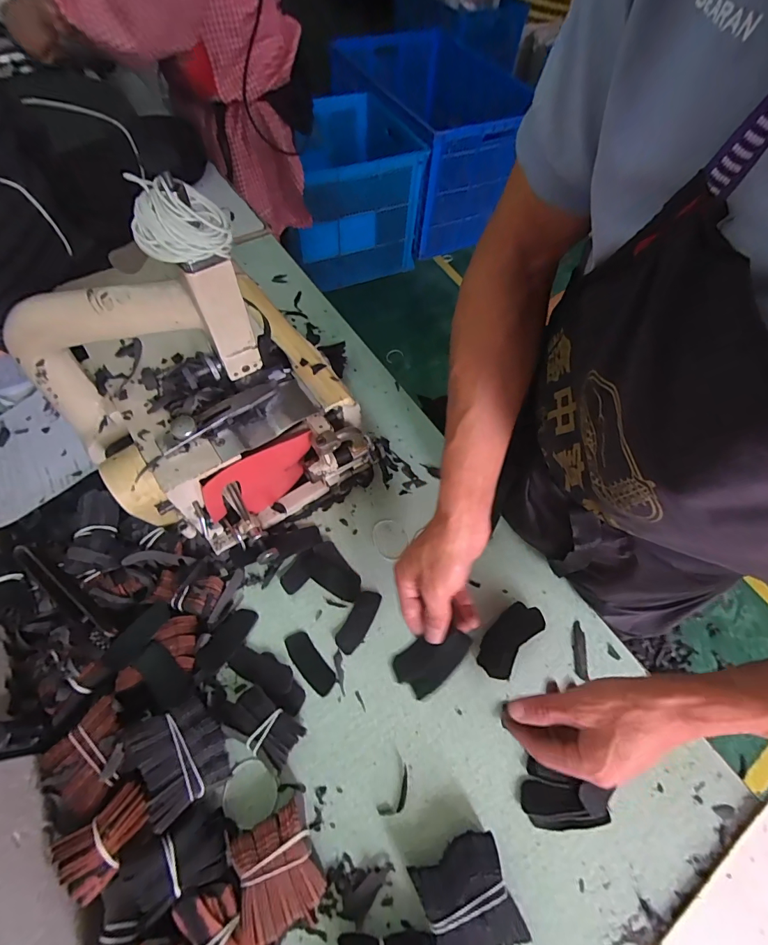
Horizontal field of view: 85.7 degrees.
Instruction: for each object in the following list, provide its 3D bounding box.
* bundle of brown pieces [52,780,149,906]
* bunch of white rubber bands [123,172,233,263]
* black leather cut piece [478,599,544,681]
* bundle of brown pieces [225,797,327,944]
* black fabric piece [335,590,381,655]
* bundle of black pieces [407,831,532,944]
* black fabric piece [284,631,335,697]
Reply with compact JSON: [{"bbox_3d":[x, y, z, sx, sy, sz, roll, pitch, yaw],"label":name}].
[{"bbox_3d":[-0.229,0.302,0.341,0.049,0.015,0.066,40,67,20],"label":"bundle of brown pieces"},{"bbox_3d":[-0.140,-0.174,0.279,0.059,0.044,0.043,-23,64,-17],"label":"bunch of white rubber bands"},{"bbox_3d":[0.141,0.186,0.464,0.040,0.010,0.089,40,66,20],"label":"black leather cut piece"},{"bbox_3d":[-0.091,0.342,0.357,0.068,0.030,0.078,-18,62,-11],"label":"bundle of brown pieces"},{"bbox_3d":[-0.029,0.170,0.474,0.029,0.004,0.072,26,63,13],"label":"black fabric piece"},{"bbox_3d":[0.069,0.354,0.343,0.073,0.030,0.074,-20,62,-12],"label":"bundle of black pieces"},{"bbox_3d":[-0.081,0.205,0.450,0.027,0.004,0.071,-36,67,-20],"label":"black fabric piece"}]

